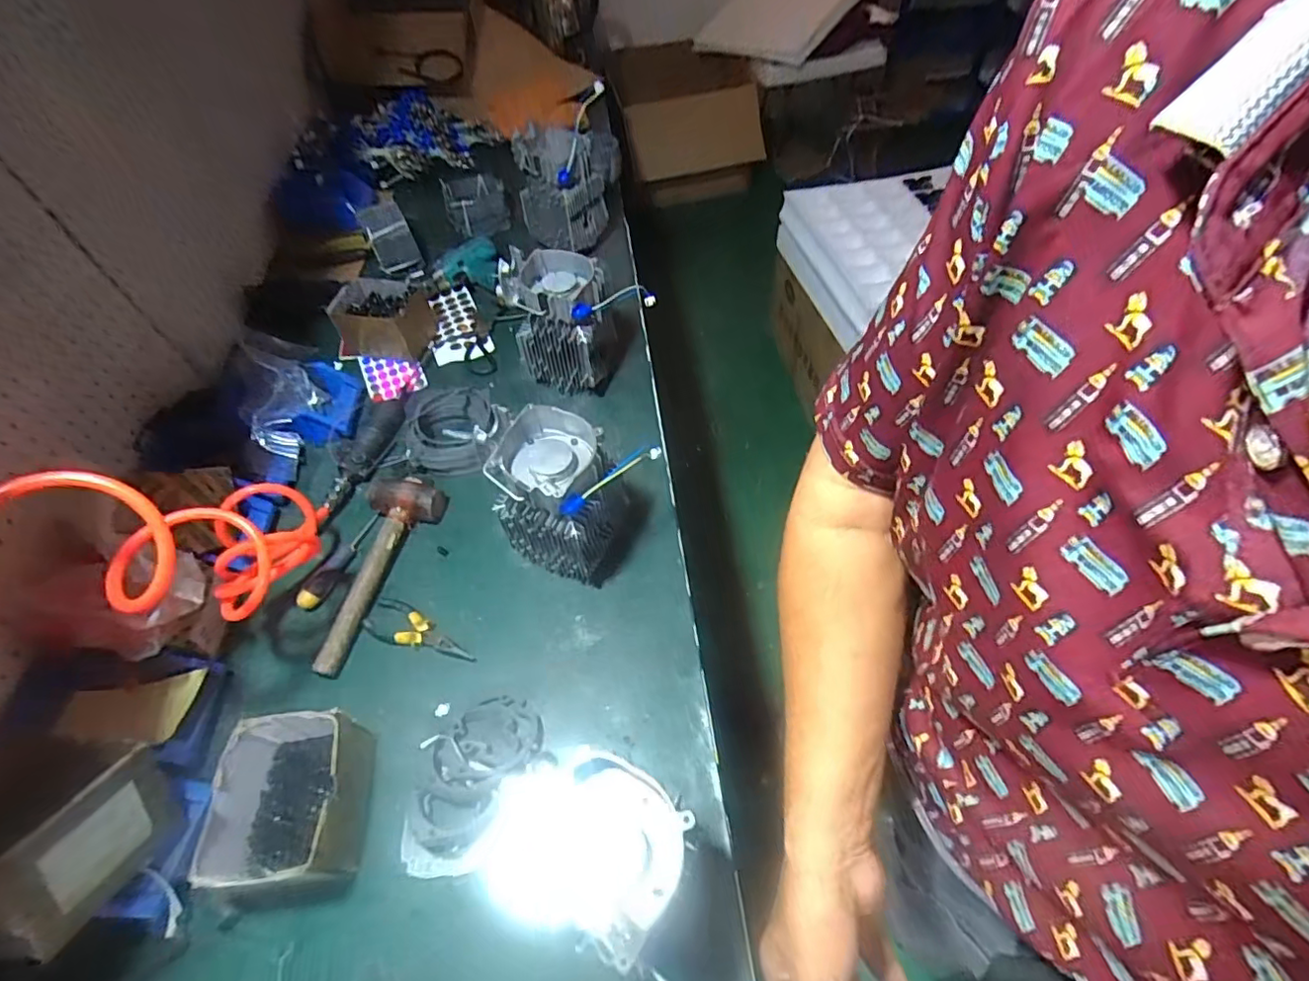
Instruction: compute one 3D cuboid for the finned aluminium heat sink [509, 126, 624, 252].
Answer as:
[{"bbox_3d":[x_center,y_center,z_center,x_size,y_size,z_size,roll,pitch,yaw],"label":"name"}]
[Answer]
[{"bbox_3d":[-0.168,-0.580,1.138,0.166,0.199,0.102,-30,58,-20],"label":"finned aluminium heat sink"}]

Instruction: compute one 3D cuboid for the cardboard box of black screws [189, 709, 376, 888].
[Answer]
[{"bbox_3d":[-0.373,0.316,0.595,0.125,0.083,0.150,-9,53,-5],"label":"cardboard box of black screws"}]

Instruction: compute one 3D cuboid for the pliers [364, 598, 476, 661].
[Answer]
[{"bbox_3d":[-0.295,0.179,0.739,0.155,0.010,0.052,15,54,12],"label":"pliers"}]

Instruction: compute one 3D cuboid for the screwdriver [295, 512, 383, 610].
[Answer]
[{"bbox_3d":[-0.431,0.094,0.804,0.036,0.026,0.155,14,54,12],"label":"screwdriver"}]

